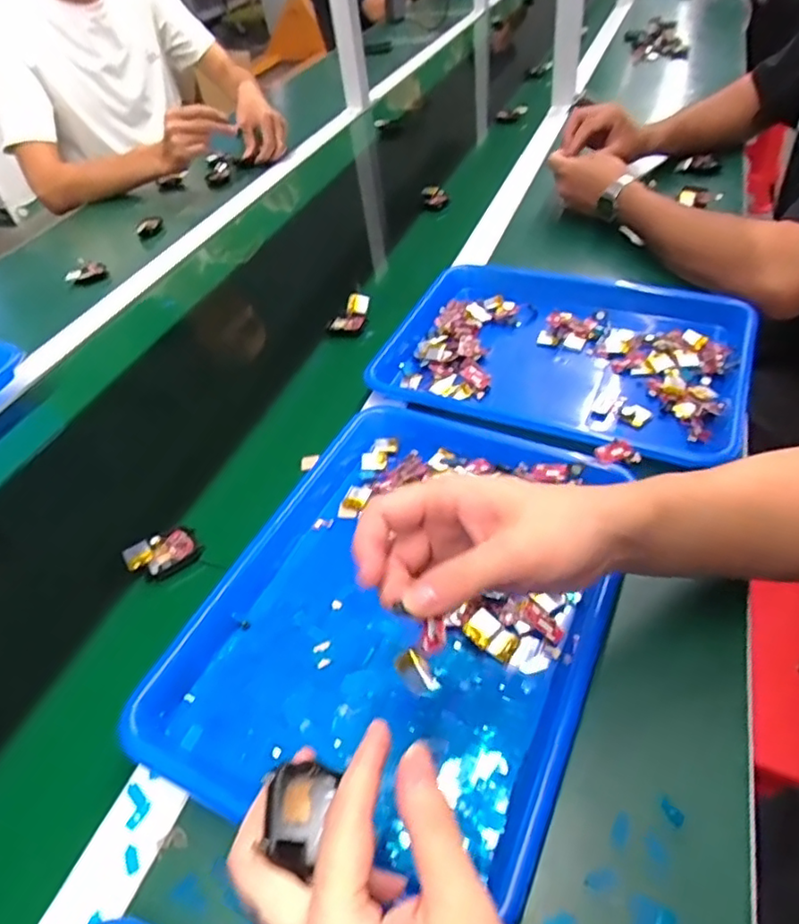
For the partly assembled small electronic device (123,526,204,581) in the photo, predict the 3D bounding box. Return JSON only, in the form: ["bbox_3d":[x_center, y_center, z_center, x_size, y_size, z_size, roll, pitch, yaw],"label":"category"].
[{"bbox_3d":[-0.192,0.074,0.493,0.054,0.015,0.038,-34,51,-23],"label":"partly assembled small electronic device"}]

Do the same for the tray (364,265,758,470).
[{"bbox_3d":[0.157,-0.113,0.606,0.348,0.056,0.255,14,49,20],"label":"tray"}]

